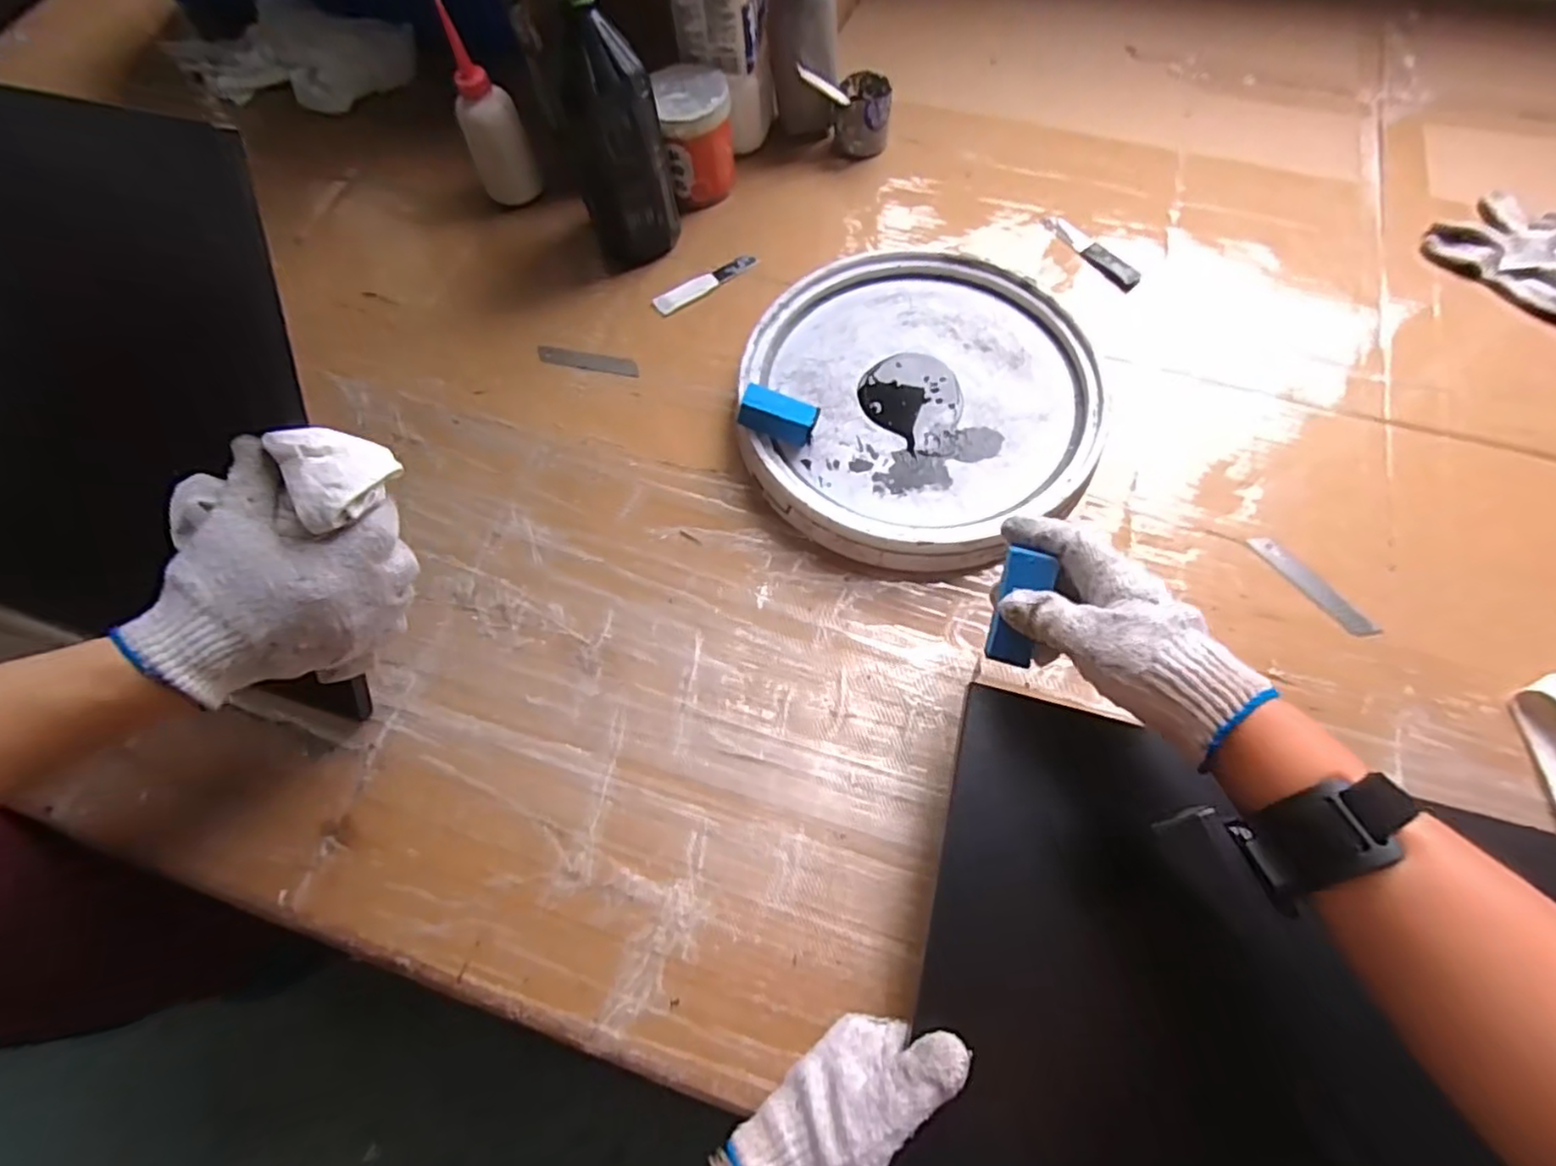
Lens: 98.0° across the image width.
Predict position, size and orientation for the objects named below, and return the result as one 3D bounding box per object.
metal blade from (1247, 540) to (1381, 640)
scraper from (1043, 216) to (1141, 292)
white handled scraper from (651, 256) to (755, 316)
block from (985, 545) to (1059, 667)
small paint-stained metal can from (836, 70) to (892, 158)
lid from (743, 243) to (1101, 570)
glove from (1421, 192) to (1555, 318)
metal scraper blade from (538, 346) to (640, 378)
[{"bbox_3d":[0.392,0.001,0.495,0.019,0.007,0.100,-36,70,-13],"label":"metal blade"},{"bbox_3d":[0.294,-0.311,0.633,0.026,0.007,0.111,-29,68,-10],"label":"scraper"},{"bbox_3d":[-0.068,-0.285,0.640,0.106,0.007,0.020,-35,70,-13],"label":"white handled scraper"},{"bbox_3d":[0.144,0.015,0.400,0.027,0.013,0.069,6,109,5],"label":"block"},{"bbox_3d":[0.087,-0.476,0.694,0.055,0.053,0.064,6,67,5],"label":"small paint-stained metal can"},{"bbox_3d":[0.115,-0.149,0.557,0.273,0.036,0.288,-1,66,2],"label":"lid"},{"bbox_3d":[0.679,-0.289,0.586,0.107,0.032,0.168,-41,71,-15],"label":"glove"},{"bbox_3d":[-0.172,-0.200,0.611,0.096,0.004,0.019,12,67,10],"label":"metal scraper blade"}]

